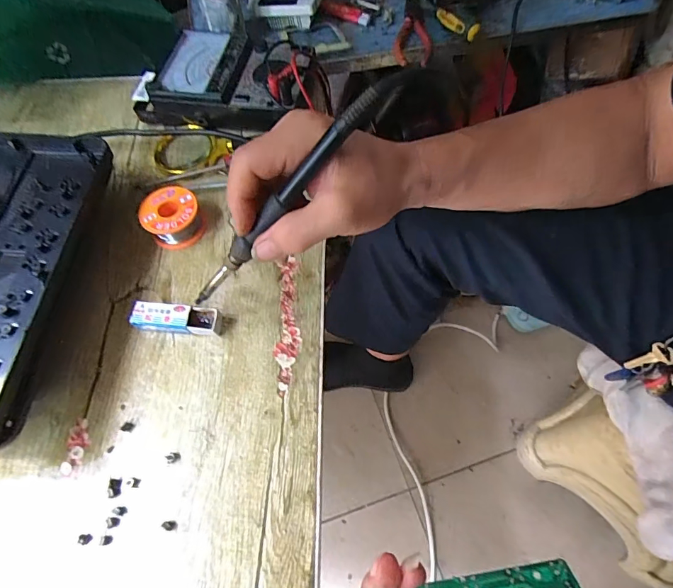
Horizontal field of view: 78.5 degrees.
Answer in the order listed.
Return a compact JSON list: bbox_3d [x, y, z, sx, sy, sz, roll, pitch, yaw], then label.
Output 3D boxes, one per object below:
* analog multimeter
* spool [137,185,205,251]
[{"bbox_3d":[-0.139,-0.245,0.474,0.161,0.051,0.117,5,64,5],"label":"analog multimeter"},{"bbox_3d":[-0.158,-0.073,0.397,0.052,0.030,0.052,-1,64,2],"label":"spool"}]

